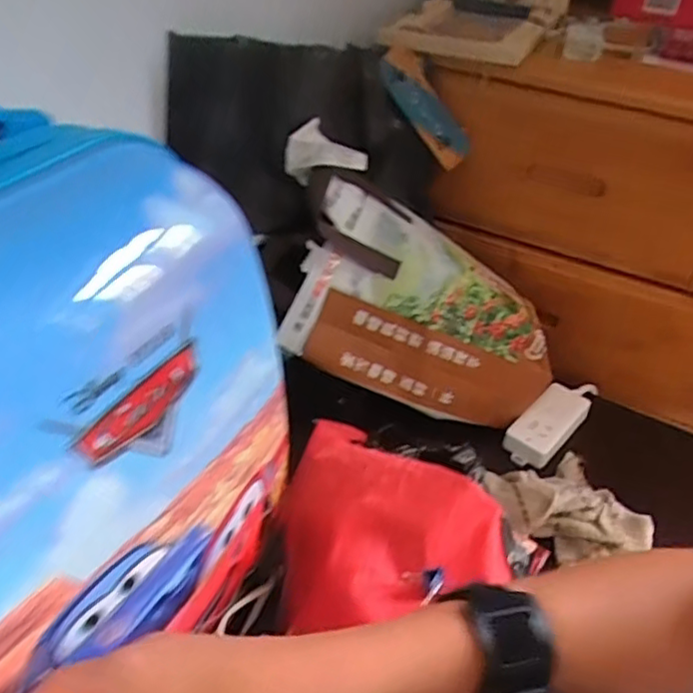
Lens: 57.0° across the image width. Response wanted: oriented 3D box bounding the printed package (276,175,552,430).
[{"bbox_3d":[0.095,-0.043,0.755,0.321,0.223,0.065,22,-3,-9],"label":"printed package"}]

